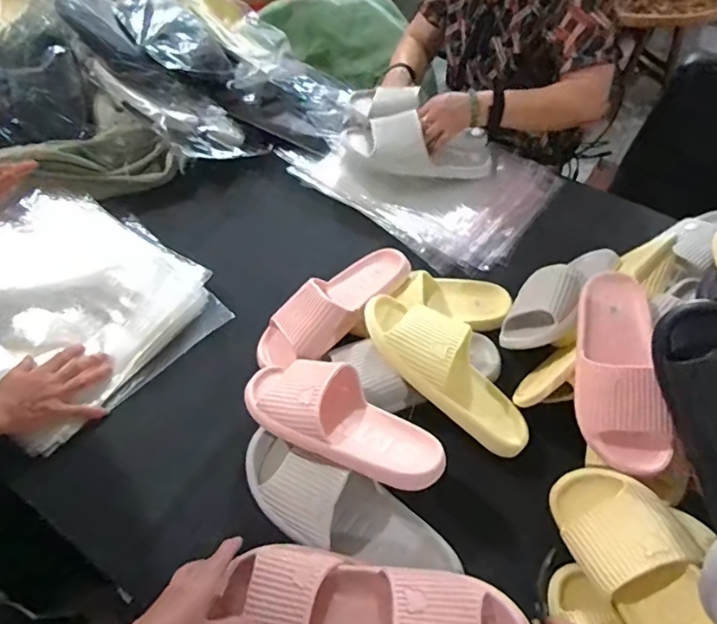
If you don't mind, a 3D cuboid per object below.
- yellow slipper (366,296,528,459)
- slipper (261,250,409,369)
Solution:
[{"bbox_3d":[0.114,0.074,0.664,0.255,0.072,0.104,45,62,6],"label":"yellow slipper"},{"bbox_3d":[-0.040,-0.009,0.756,0.248,0.068,0.098,-36,62,-25],"label":"slipper"}]

